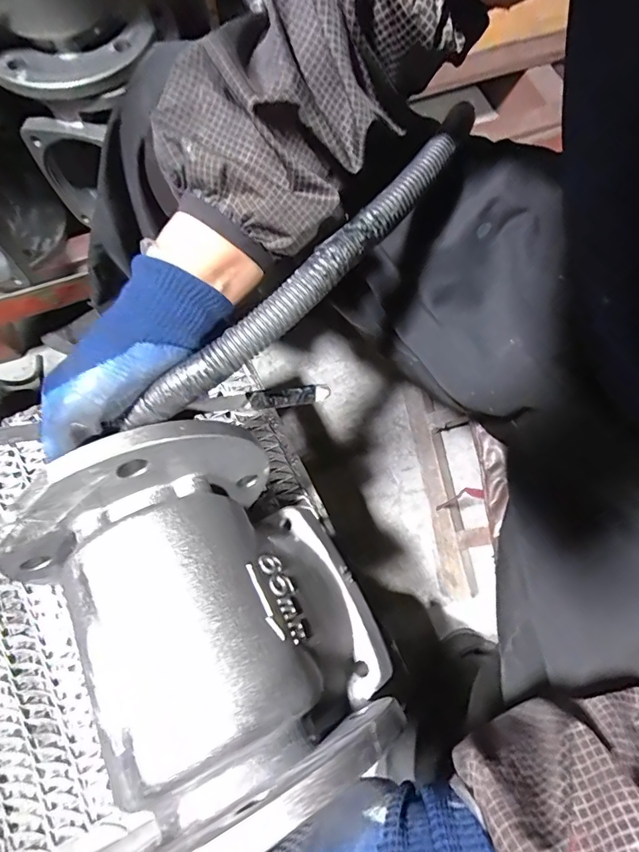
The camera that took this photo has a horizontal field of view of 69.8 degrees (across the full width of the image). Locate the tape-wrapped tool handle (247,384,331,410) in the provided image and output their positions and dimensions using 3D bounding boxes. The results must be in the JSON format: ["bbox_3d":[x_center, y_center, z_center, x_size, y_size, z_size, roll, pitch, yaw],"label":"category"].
[{"bbox_3d":[-0.021,-0.022,0.334,0.062,0.013,0.010,-9,71,-25],"label":"tape-wrapped tool handle"}]

